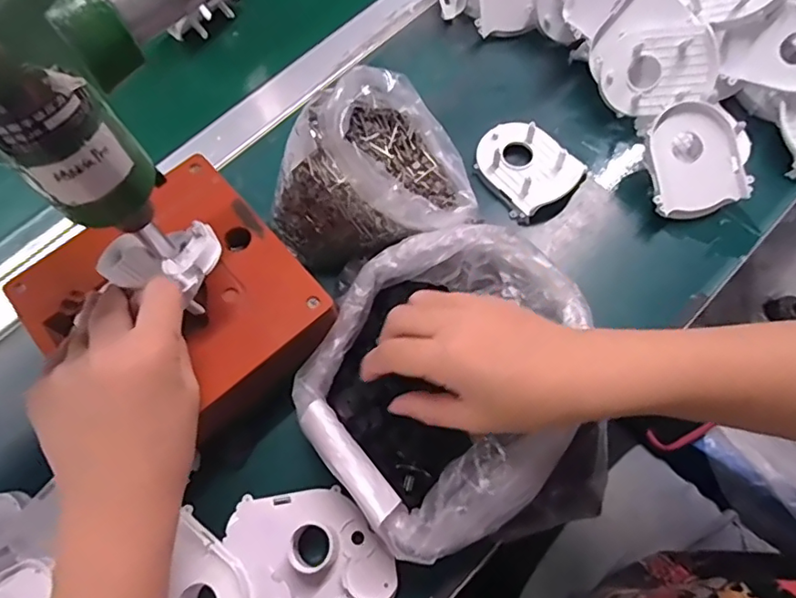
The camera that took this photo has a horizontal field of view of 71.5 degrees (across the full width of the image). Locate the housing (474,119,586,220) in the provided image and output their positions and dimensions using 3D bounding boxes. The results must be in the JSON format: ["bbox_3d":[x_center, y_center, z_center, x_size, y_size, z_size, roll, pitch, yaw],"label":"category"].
[{"bbox_3d":[0.101,-0.107,0.441,0.063,0.020,0.079,-33,71,-11],"label":"housing"}]

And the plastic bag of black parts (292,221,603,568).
[{"bbox_3d":[0.033,0.053,0.350,0.180,0.050,0.186,-13,68,-3],"label":"plastic bag of black parts"}]

